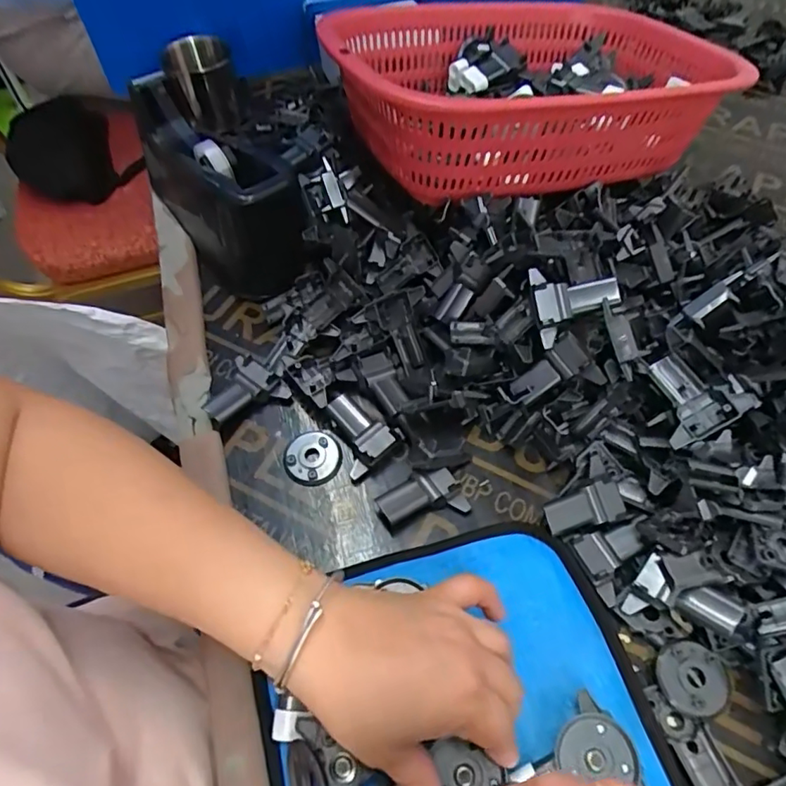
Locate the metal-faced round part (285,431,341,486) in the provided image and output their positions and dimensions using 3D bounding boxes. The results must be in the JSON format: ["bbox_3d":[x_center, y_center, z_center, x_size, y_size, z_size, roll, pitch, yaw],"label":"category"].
[{"bbox_3d":[-0.059,0.048,0.409,0.041,0.007,0.041,0,59,0],"label":"metal-faced round part"}]

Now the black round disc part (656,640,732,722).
[{"bbox_3d":[0.179,0.170,0.330,0.037,0.008,0.040,0,59,0],"label":"black round disc part"}]

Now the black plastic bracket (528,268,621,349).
[{"bbox_3d":[0.126,-0.068,0.393,0.059,0.015,0.055,-18,84,4],"label":"black plastic bracket"}]

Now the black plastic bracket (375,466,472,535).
[{"bbox_3d":[0.020,0.074,0.384,0.058,0.020,0.034,-21,61,-13],"label":"black plastic bracket"}]

